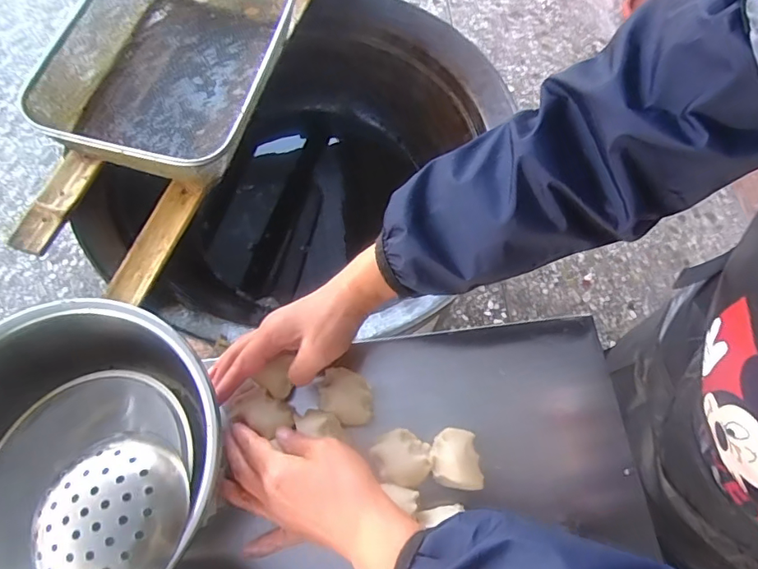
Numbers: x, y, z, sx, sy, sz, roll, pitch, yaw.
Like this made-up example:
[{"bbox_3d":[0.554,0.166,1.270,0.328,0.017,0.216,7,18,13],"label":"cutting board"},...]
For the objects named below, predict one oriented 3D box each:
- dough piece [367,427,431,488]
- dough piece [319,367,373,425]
[{"bbox_3d":[0.019,0.137,0.383,0.044,0.020,0.042,1,69,-2],"label":"dough piece"},{"bbox_3d":[-0.026,0.091,0.392,0.043,0.015,0.040,12,69,2],"label":"dough piece"}]

